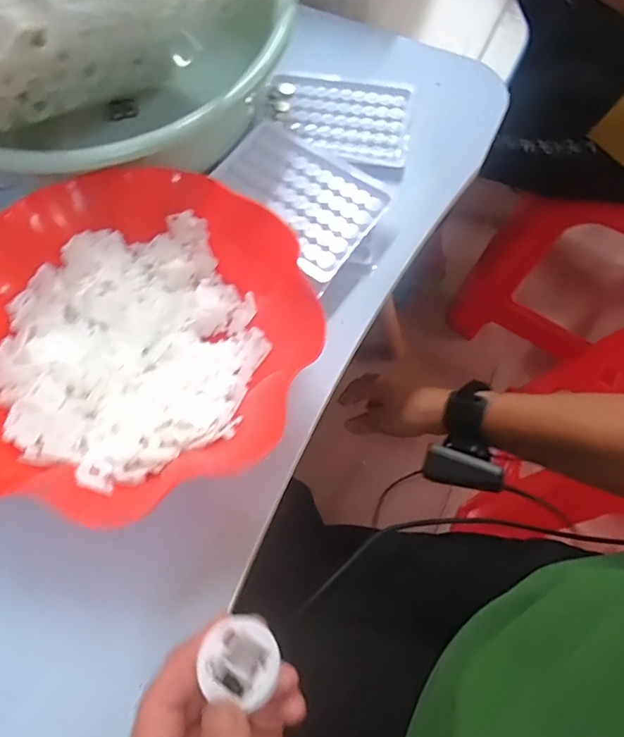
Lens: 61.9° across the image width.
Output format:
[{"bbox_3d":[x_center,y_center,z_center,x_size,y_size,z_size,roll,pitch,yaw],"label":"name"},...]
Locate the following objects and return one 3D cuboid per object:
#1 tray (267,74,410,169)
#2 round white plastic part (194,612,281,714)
[{"bbox_3d":[0.020,-0.218,0.450,0.125,0.007,0.097,8,67,2],"label":"tray"},{"bbox_3d":[-0.029,0.120,0.215,0.031,0.010,0.032,0,67,-1],"label":"round white plastic part"}]

